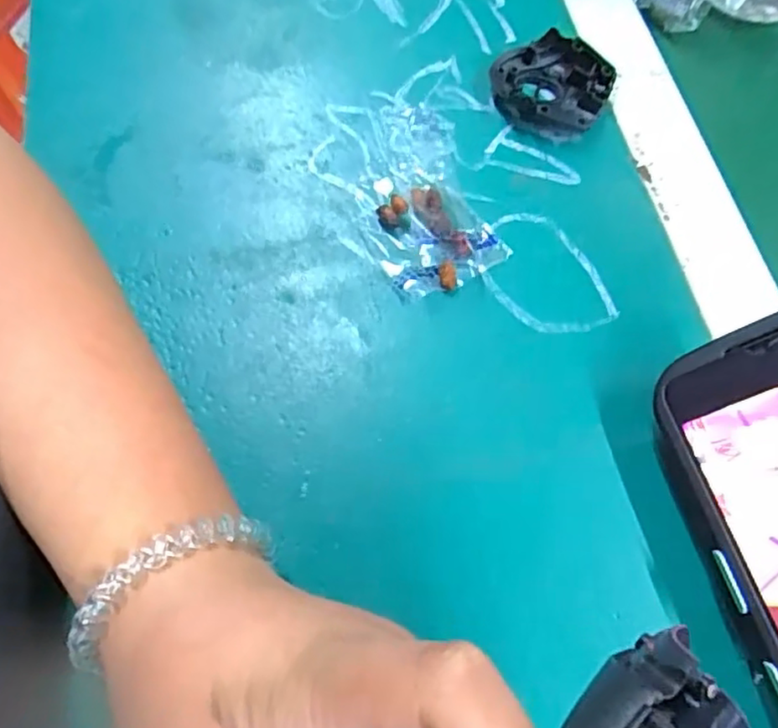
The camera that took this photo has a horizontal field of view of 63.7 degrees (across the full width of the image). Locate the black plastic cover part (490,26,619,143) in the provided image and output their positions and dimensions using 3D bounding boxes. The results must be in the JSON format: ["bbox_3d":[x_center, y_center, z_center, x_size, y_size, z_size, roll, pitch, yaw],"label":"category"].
[{"bbox_3d":[0.082,-0.144,0.324,0.059,0.018,0.053,25,69,10],"label":"black plastic cover part"}]

